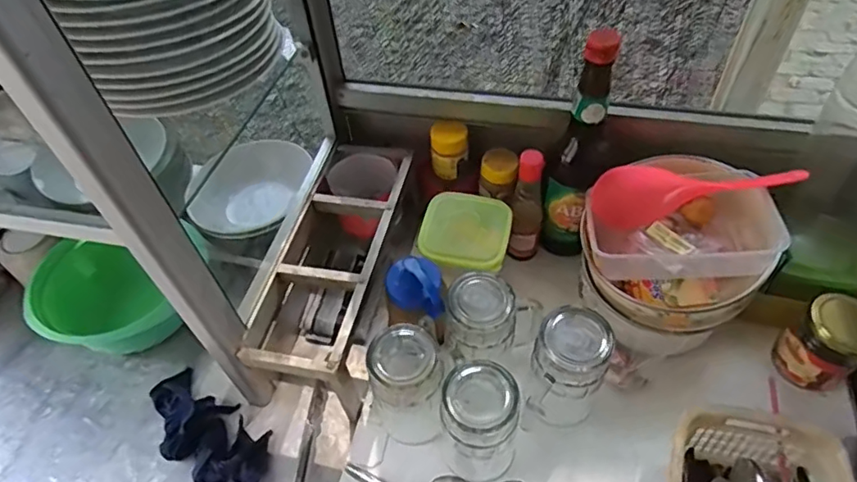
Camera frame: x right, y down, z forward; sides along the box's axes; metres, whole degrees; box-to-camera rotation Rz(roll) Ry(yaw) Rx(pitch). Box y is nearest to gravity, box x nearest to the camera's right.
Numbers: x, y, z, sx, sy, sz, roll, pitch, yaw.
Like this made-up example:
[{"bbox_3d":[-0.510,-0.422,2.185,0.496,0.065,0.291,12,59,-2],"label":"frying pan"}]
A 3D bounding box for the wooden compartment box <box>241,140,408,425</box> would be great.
[{"bbox_3d":[-0.104,0.031,0.669,0.120,0.124,0.311,9,52,12],"label":"wooden compartment box"}]

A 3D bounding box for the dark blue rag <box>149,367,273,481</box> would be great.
[{"bbox_3d":[-0.240,0.200,0.603,0.171,0.033,0.078,25,56,23],"label":"dark blue rag"}]

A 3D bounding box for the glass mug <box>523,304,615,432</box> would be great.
[{"bbox_3d":[0.137,0.129,0.559,0.064,0.129,0.085,24,56,22],"label":"glass mug"}]

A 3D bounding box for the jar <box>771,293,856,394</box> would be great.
[{"bbox_3d":[0.397,0.104,0.567,0.061,0.084,0.063,-2,50,3],"label":"jar"}]

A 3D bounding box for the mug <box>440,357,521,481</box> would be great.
[{"bbox_3d":[0.046,0.169,0.536,0.068,0.130,0.076,-6,50,0],"label":"mug"}]

